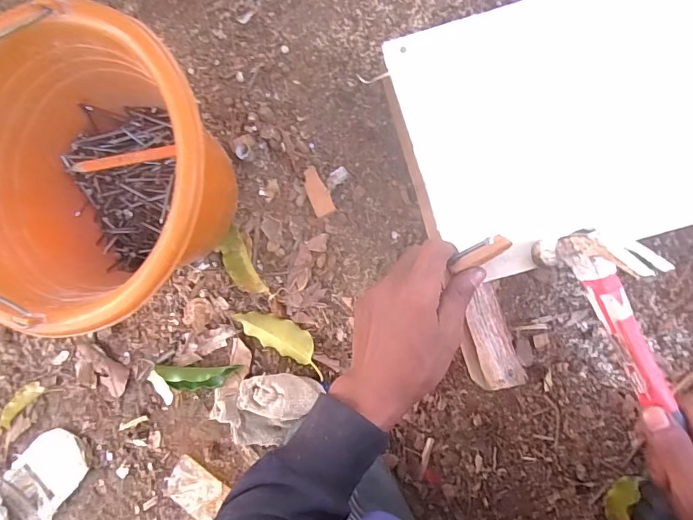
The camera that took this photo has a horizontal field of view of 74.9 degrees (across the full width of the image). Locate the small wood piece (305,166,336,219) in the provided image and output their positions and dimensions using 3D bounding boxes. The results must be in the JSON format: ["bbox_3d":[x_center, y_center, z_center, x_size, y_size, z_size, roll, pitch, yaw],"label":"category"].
[{"bbox_3d":[-0.029,-0.070,0.460,0.021,0.009,0.052,-23,86,9],"label":"small wood piece"}]

